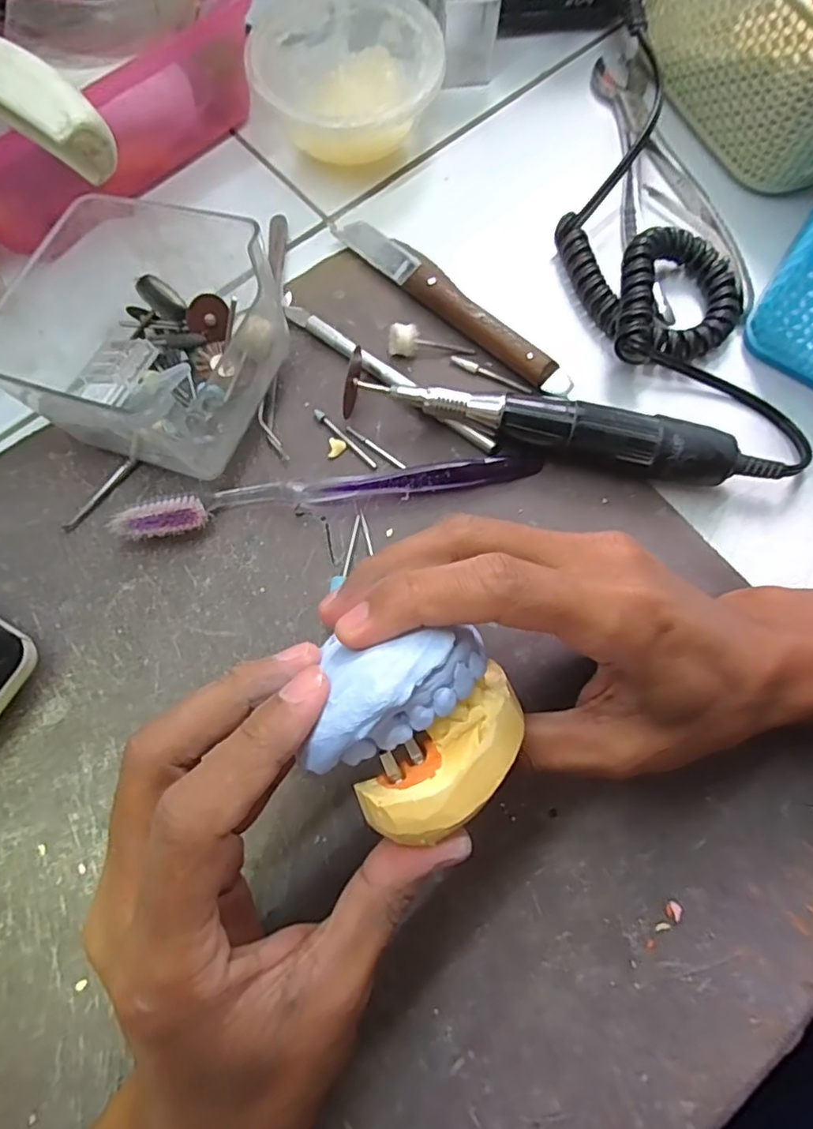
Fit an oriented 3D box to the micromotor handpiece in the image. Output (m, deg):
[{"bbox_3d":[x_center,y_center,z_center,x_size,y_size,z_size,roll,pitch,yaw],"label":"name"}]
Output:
[{"bbox_3d":[0.059,-0.065,0.275,0.179,0.026,0.025,13,74,3],"label":"micromotor handpiece"}]

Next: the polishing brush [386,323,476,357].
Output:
[{"bbox_3d":[0.013,-0.110,0.298,0.043,0.013,0.011,1,73,-18],"label":"polishing brush"}]

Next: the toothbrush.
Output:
[{"bbox_3d":[-0.032,-0.035,0.269,0.189,0.020,0.019,-11,74,-4],"label":"toothbrush"}]

